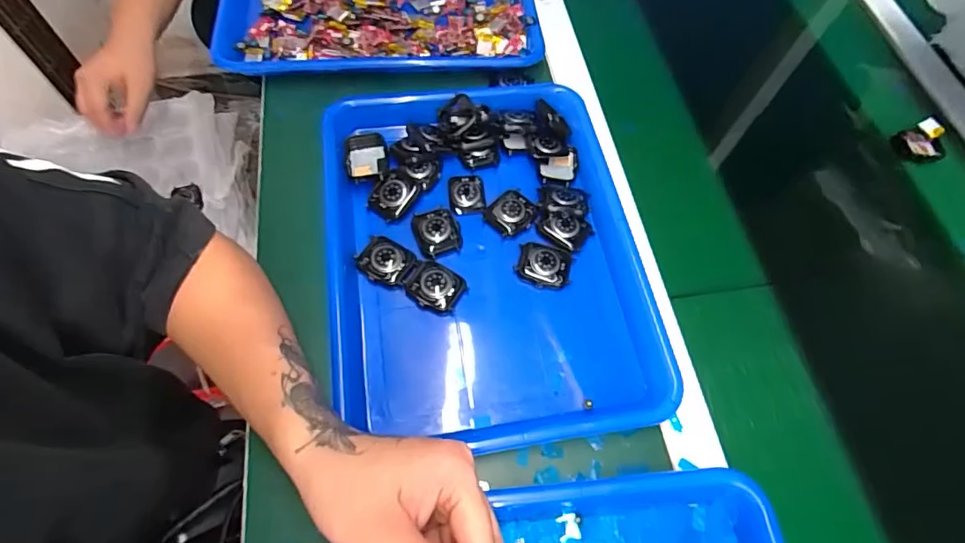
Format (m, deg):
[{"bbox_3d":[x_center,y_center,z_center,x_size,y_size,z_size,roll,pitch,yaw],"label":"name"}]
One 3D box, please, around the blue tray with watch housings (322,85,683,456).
[{"bbox_3d":[0.000,-0.021,0.435,0.262,0.041,0.332,-8,64,-5],"label":"blue tray with watch housings"}]

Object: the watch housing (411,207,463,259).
[{"bbox_3d":[-0.039,-0.036,0.437,0.038,0.007,0.043,-19,65,-11],"label":"watch housing"}]

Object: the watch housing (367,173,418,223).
[{"bbox_3d":[-0.080,-0.068,0.445,0.035,0.010,0.039,29,66,13],"label":"watch housing"}]

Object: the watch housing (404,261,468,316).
[{"bbox_3d":[-0.039,0.013,0.419,0.045,0.016,0.039,31,67,13],"label":"watch housing"}]

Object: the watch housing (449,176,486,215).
[{"bbox_3d":[-0.014,-0.070,0.463,0.031,0.009,0.040,-5,64,-4],"label":"watch housing"}]

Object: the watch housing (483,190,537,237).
[{"bbox_3d":[0.025,-0.053,0.453,0.038,0.008,0.040,37,68,16],"label":"watch housing"}]

